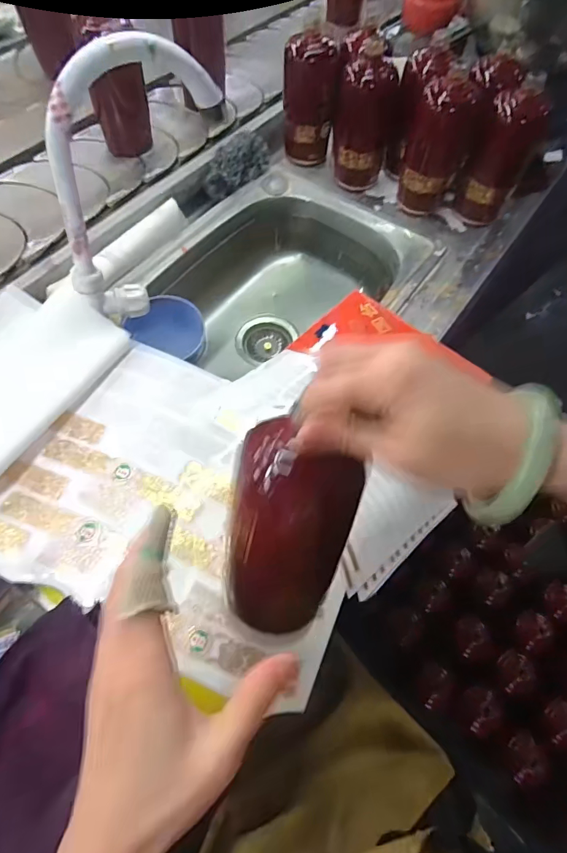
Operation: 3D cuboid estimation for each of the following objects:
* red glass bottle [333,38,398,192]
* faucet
[{"bbox_3d":[0.124,-0.470,0.662,0.086,0.178,0.072,6,63,1],"label":"red glass bottle"},{"bbox_3d":[-0.154,-0.246,0.468,0.205,0.271,0.043,-40,71,-19],"label":"faucet"}]

